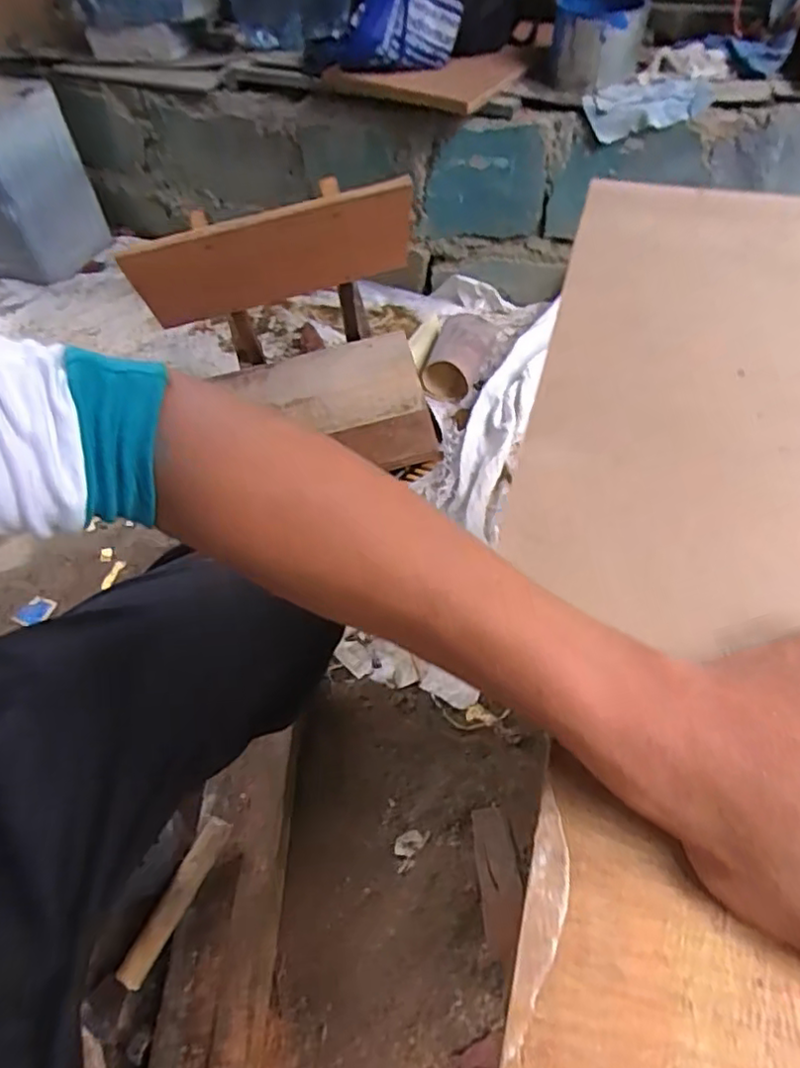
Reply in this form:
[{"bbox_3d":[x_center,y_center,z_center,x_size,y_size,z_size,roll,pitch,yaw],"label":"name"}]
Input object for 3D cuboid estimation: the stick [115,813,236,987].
[{"bbox_3d":[-0.236,0.382,0.672,0.026,0.012,0.172,24,72,21],"label":"stick"}]

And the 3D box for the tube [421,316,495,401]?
[{"bbox_3d":[0.109,-0.334,1.210,0.105,0.083,0.163,17,55,16],"label":"tube"}]

